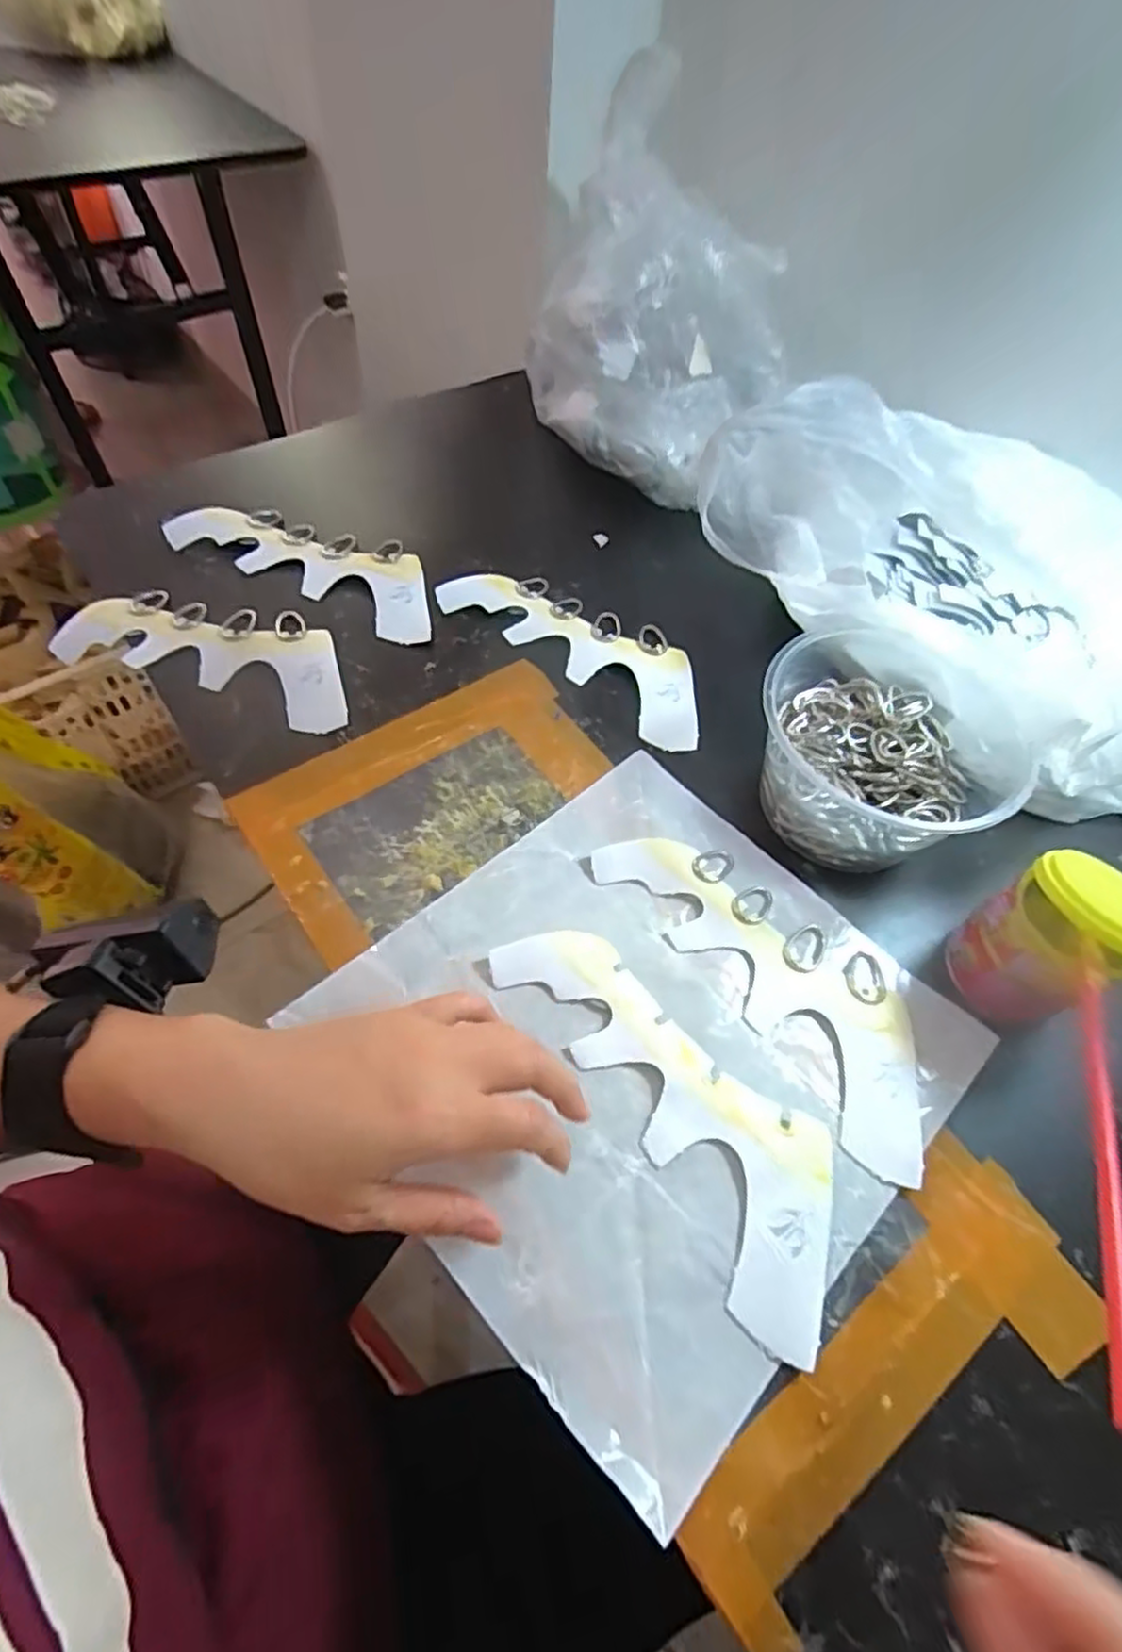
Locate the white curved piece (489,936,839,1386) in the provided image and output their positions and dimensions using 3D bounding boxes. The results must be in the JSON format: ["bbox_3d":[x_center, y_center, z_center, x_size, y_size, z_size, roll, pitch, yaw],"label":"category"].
[{"bbox_3d":[0.056,0.130,0.351,0.077,0.006,0.212,-32,65,-22],"label":"white curved piece"}]

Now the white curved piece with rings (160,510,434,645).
[{"bbox_3d":[-0.182,-0.205,0.548,0.220,0.015,0.085,25,59,12],"label":"white curved piece with rings"}]

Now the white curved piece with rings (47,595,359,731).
[{"bbox_3d":[-0.234,-0.120,0.487,0.212,0.010,0.083,15,57,6],"label":"white curved piece with rings"}]

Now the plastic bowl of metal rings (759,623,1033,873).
[{"bbox_3d":[0.197,-0.051,0.434,0.154,0.076,0.146,2,57,-3],"label":"plastic bowl of metal rings"}]

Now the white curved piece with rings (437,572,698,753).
[{"bbox_3d":[0.016,-0.131,0.517,0.216,0.009,0.085,33,61,16],"label":"white curved piece with rings"}]

